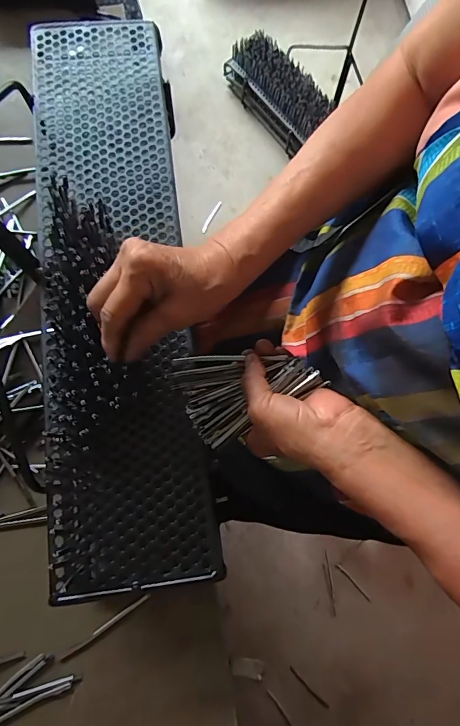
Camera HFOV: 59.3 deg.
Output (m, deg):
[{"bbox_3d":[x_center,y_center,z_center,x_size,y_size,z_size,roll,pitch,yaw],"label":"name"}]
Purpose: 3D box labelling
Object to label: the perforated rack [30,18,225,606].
[{"bbox_3d":[-0.117,-0.101,0.392,0.143,0.044,0.596,-6,78,-6],"label":"perforated rack"}]

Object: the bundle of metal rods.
[{"bbox_3d":[0.009,0.011,0.355,0.112,0.026,0.085,-31,79,-6],"label":"bundle of metal rods"}]

